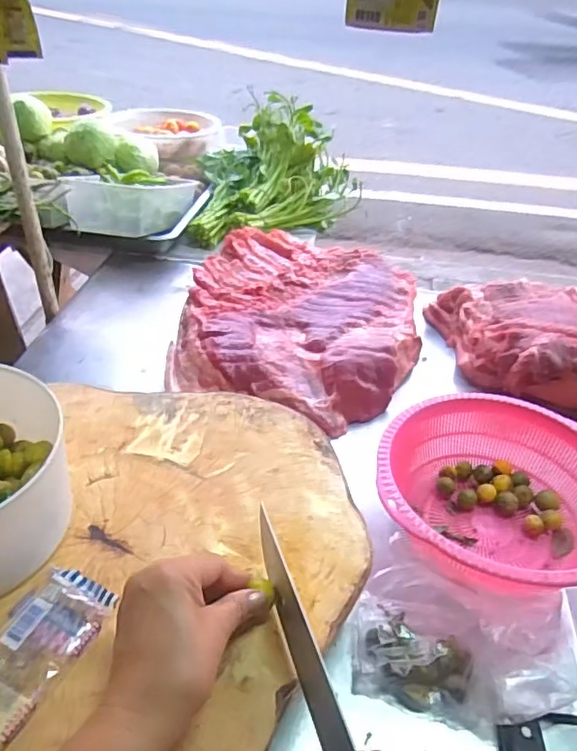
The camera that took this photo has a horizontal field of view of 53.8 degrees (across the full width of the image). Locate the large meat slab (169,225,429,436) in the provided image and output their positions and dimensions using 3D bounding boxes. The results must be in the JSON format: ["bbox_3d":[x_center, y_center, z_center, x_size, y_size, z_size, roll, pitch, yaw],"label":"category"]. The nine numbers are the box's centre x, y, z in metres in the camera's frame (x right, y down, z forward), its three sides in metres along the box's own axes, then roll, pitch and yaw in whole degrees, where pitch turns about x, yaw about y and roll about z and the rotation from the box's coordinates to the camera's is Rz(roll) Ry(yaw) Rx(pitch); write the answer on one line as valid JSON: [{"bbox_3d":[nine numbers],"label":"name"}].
[{"bbox_3d":[0.018,-0.084,0.818,0.328,0.060,0.371,12,42,8],"label":"large meat slab"}]

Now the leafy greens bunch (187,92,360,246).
[{"bbox_3d":[-0.021,-0.406,1.112,0.304,0.164,0.328,0,41,-6],"label":"leafy greens bunch"}]

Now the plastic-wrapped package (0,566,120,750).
[{"bbox_3d":[-0.174,0.182,0.369,0.059,0.011,0.123,21,43,17],"label":"plastic-wrapped package"}]

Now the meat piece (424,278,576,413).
[{"bbox_3d":[0.384,-0.056,0.807,0.351,0.079,0.252,13,42,9],"label":"meat piece"}]

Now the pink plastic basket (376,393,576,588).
[{"bbox_3d":[0.205,0.117,0.566,0.228,0.082,0.232,16,42,12],"label":"pink plastic basket"}]

